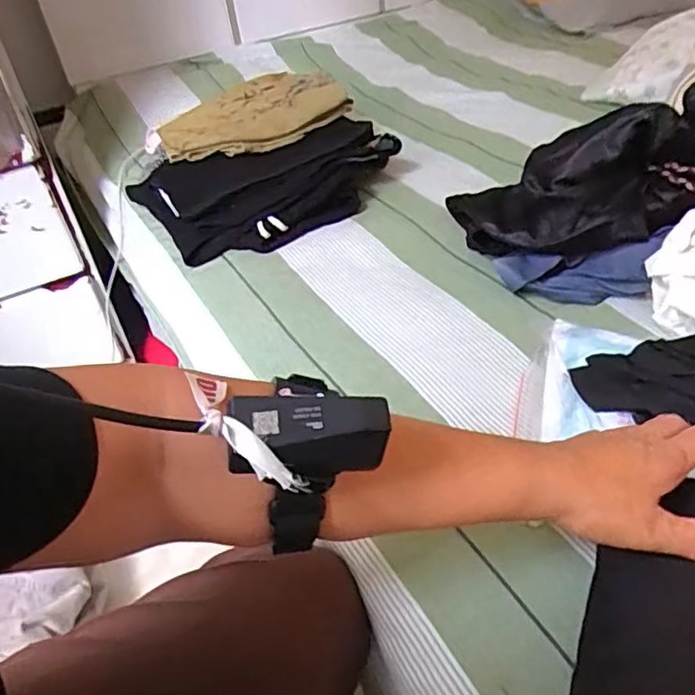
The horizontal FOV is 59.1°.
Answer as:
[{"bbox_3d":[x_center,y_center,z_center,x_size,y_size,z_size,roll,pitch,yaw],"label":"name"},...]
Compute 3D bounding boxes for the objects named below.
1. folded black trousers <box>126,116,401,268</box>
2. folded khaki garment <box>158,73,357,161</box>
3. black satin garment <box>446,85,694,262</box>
[{"bbox_3d":[-0.101,-0.212,0.813,0.343,0.057,0.219,-14,40,-9],"label":"folded black trousers"},{"bbox_3d":[-0.137,-0.337,0.883,0.255,0.059,0.127,-24,43,-20],"label":"folded khaki garment"},{"bbox_3d":[0.312,-0.187,0.603,0.455,0.098,0.148,-12,33,33],"label":"black satin garment"}]

